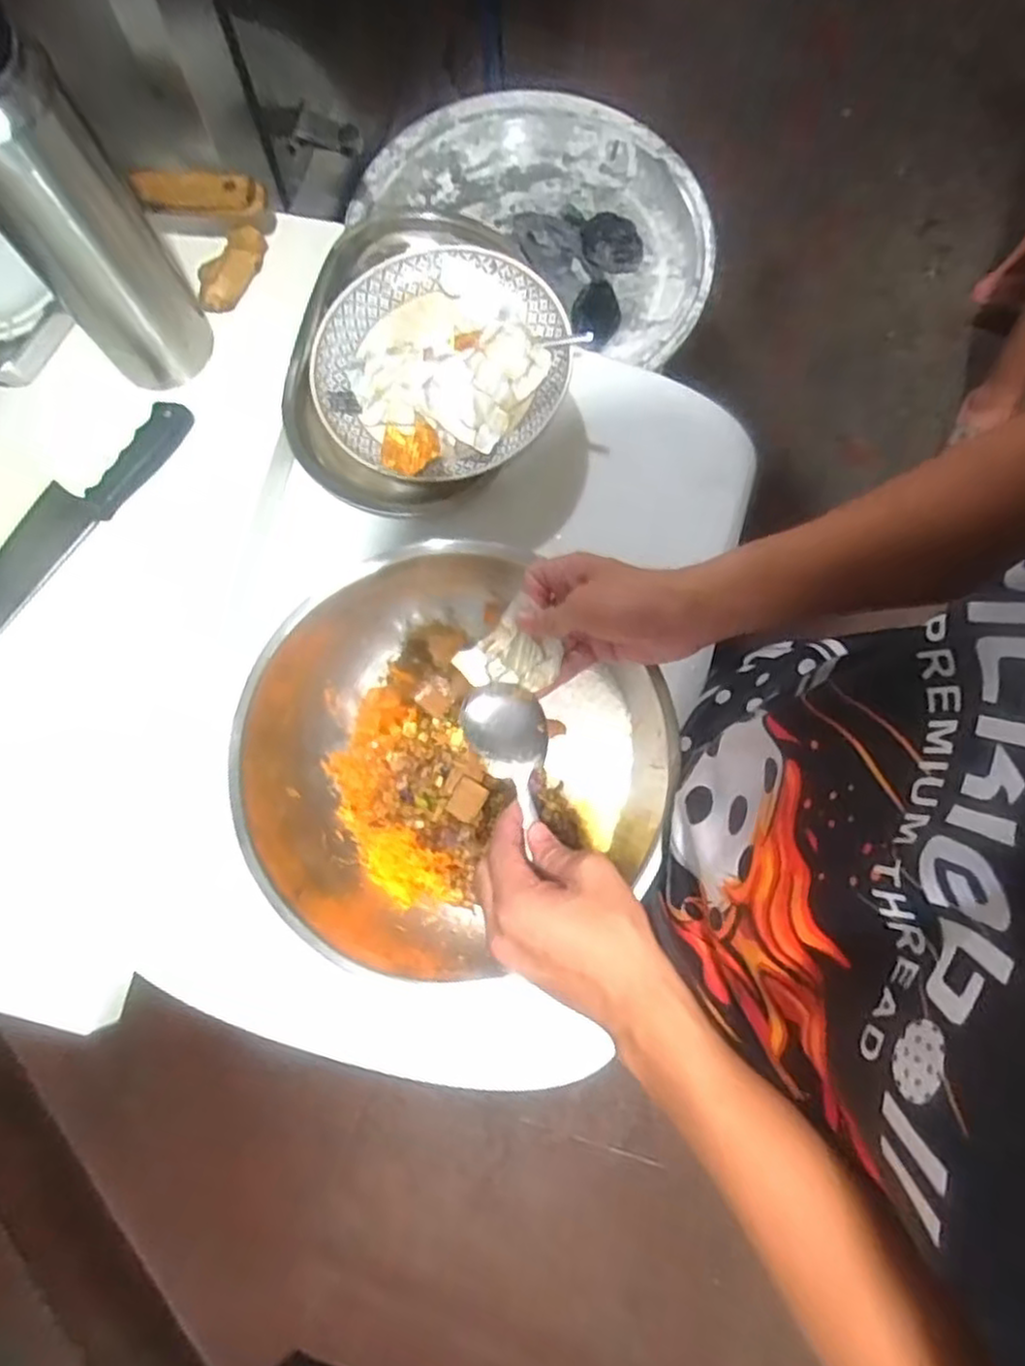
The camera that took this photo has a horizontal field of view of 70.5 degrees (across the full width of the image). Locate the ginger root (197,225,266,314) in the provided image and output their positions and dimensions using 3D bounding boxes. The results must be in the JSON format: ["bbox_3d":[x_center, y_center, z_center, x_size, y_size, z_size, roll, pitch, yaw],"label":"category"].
[{"bbox_3d":[-0.243,-0.357,0.626,0.031,0.025,0.079,43,101,9],"label":"ginger root"}]

